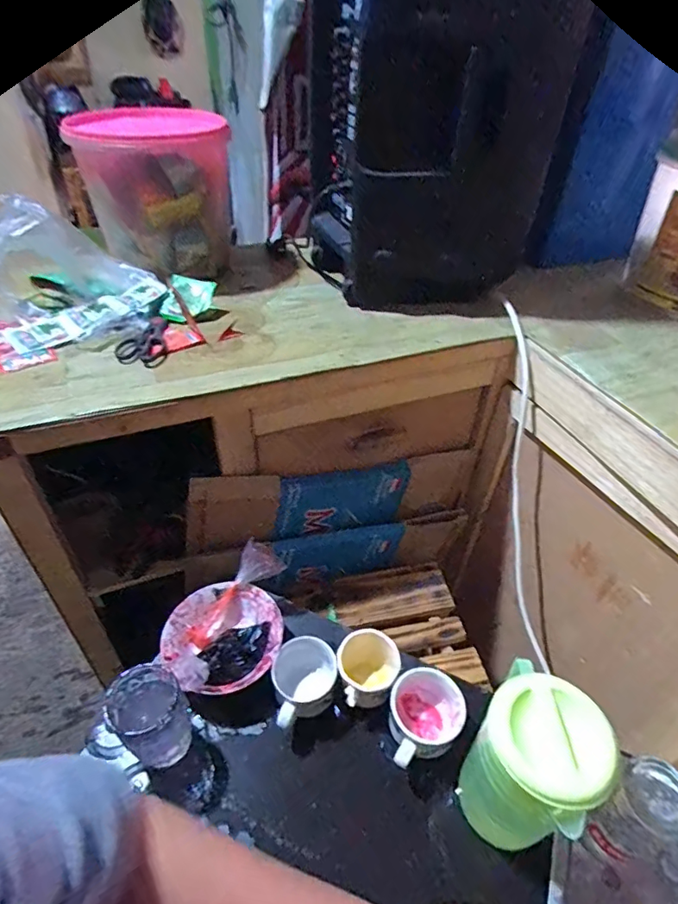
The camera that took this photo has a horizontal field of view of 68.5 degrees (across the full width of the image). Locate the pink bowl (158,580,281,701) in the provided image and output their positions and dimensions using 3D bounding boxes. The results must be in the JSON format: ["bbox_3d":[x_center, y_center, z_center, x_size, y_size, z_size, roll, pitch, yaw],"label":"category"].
[{"bbox_3d":[-0.157,0.255,0.679,0.153,0.054,0.150,1,43,-1],"label":"pink bowl"}]

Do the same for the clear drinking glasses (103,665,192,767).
[{"bbox_3d":[-0.214,0.304,0.576,0.067,0.101,0.077,-21,47,-22],"label":"clear drinking glasses"}]

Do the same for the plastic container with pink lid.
[{"bbox_3d":[-0.309,-0.438,0.879,0.244,0.248,0.225,-8,43,-10],"label":"plastic container with pink lid"}]

